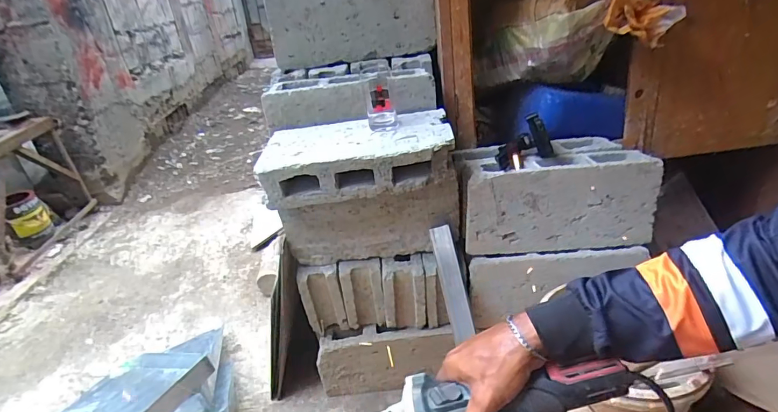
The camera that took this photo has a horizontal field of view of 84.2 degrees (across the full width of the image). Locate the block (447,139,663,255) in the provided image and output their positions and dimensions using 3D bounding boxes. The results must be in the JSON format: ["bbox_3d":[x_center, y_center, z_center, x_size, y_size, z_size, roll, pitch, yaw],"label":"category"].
[{"bbox_3d":[0.363,-0.036,1.007,0.397,0.191,0.218,-7,27,0],"label":"block"}]

